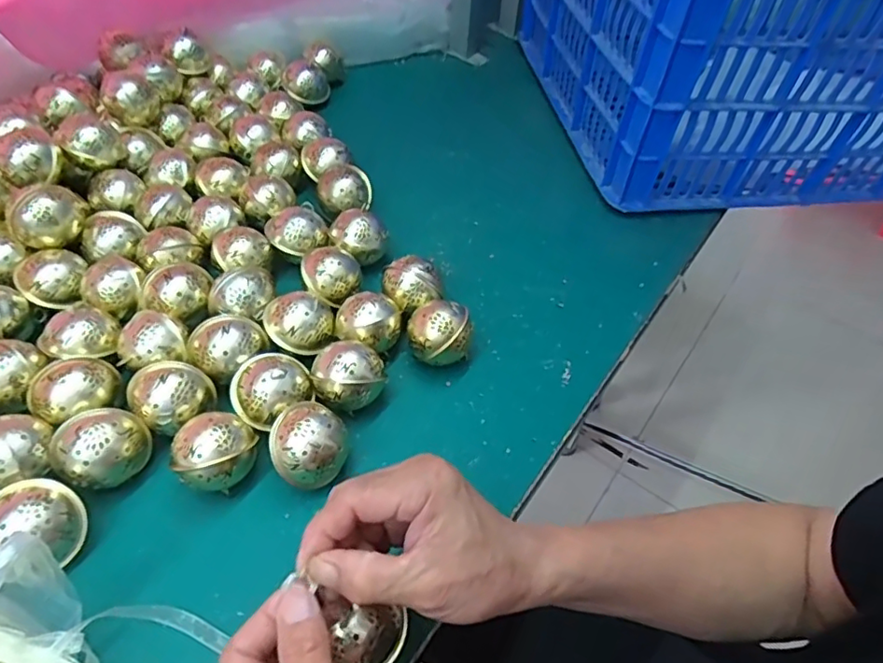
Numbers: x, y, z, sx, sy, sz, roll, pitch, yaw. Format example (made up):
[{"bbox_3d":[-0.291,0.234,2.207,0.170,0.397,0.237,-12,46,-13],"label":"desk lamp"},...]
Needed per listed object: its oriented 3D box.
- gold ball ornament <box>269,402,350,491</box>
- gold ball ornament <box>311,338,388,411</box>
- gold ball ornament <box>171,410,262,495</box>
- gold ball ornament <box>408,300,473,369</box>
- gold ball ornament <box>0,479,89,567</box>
[{"bbox_3d":[-0.101,0.089,0.446,0.055,0.056,0.056,1,50,-2],"label":"gold ball ornament"},{"bbox_3d":[-0.077,0.040,0.486,0.054,0.056,0.055,1,50,-2],"label":"gold ball ornament"},{"bbox_3d":[-0.166,0.091,0.434,0.059,0.053,0.055,-31,58,-25],"label":"gold ball ornament"},{"bbox_3d":[-0.002,0.003,0.514,0.055,0.056,0.049,-6,51,-7],"label":"gold ball ornament"},{"bbox_3d":[-0.273,0.129,0.399,0.061,0.050,0.048,1,50,-2],"label":"gold ball ornament"}]

